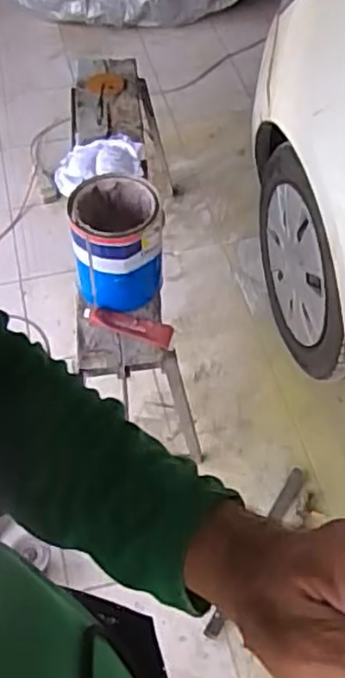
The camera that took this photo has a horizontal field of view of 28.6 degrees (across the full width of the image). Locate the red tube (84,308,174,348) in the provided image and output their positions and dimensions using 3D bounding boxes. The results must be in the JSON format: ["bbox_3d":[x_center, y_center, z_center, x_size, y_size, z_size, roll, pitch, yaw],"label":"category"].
[{"bbox_3d":[-0.083,-0.026,1.299,0.166,0.031,0.043,13,55,10],"label":"red tube"}]

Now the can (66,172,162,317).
[{"bbox_3d":[-0.103,-0.173,1.290,0.163,0.213,0.168,-1,54,1],"label":"can"}]

